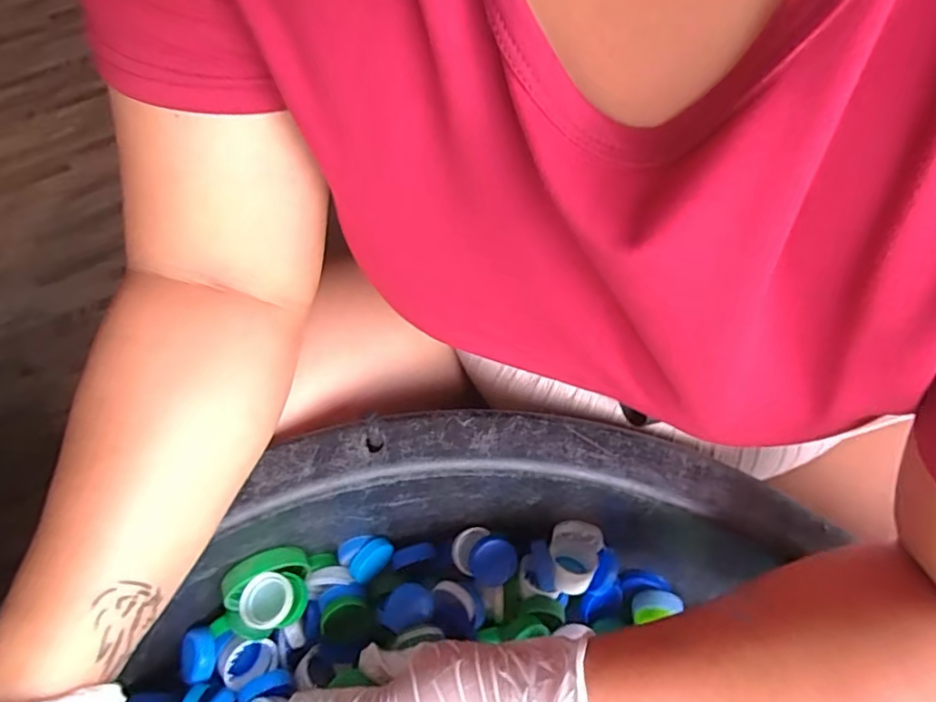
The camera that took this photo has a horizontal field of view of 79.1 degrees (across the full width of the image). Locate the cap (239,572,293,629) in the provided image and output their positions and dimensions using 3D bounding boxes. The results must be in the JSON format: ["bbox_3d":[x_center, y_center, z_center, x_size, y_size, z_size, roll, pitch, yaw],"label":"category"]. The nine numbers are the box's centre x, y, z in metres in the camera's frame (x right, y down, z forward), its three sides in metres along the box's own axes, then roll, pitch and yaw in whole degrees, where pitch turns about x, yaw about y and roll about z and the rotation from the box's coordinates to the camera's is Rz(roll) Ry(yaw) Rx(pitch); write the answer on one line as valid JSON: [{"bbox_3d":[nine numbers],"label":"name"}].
[{"bbox_3d":[-0.123,0.153,0.348,0.030,0.018,0.030,1,66,-2],"label":"cap"}]

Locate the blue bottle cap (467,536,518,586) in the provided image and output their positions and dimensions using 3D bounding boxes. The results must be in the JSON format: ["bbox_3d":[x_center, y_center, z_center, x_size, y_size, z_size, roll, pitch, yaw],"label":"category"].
[{"bbox_3d":[0.016,0.137,0.369,0.030,0.011,0.029,1,66,-2],"label":"blue bottle cap"}]

